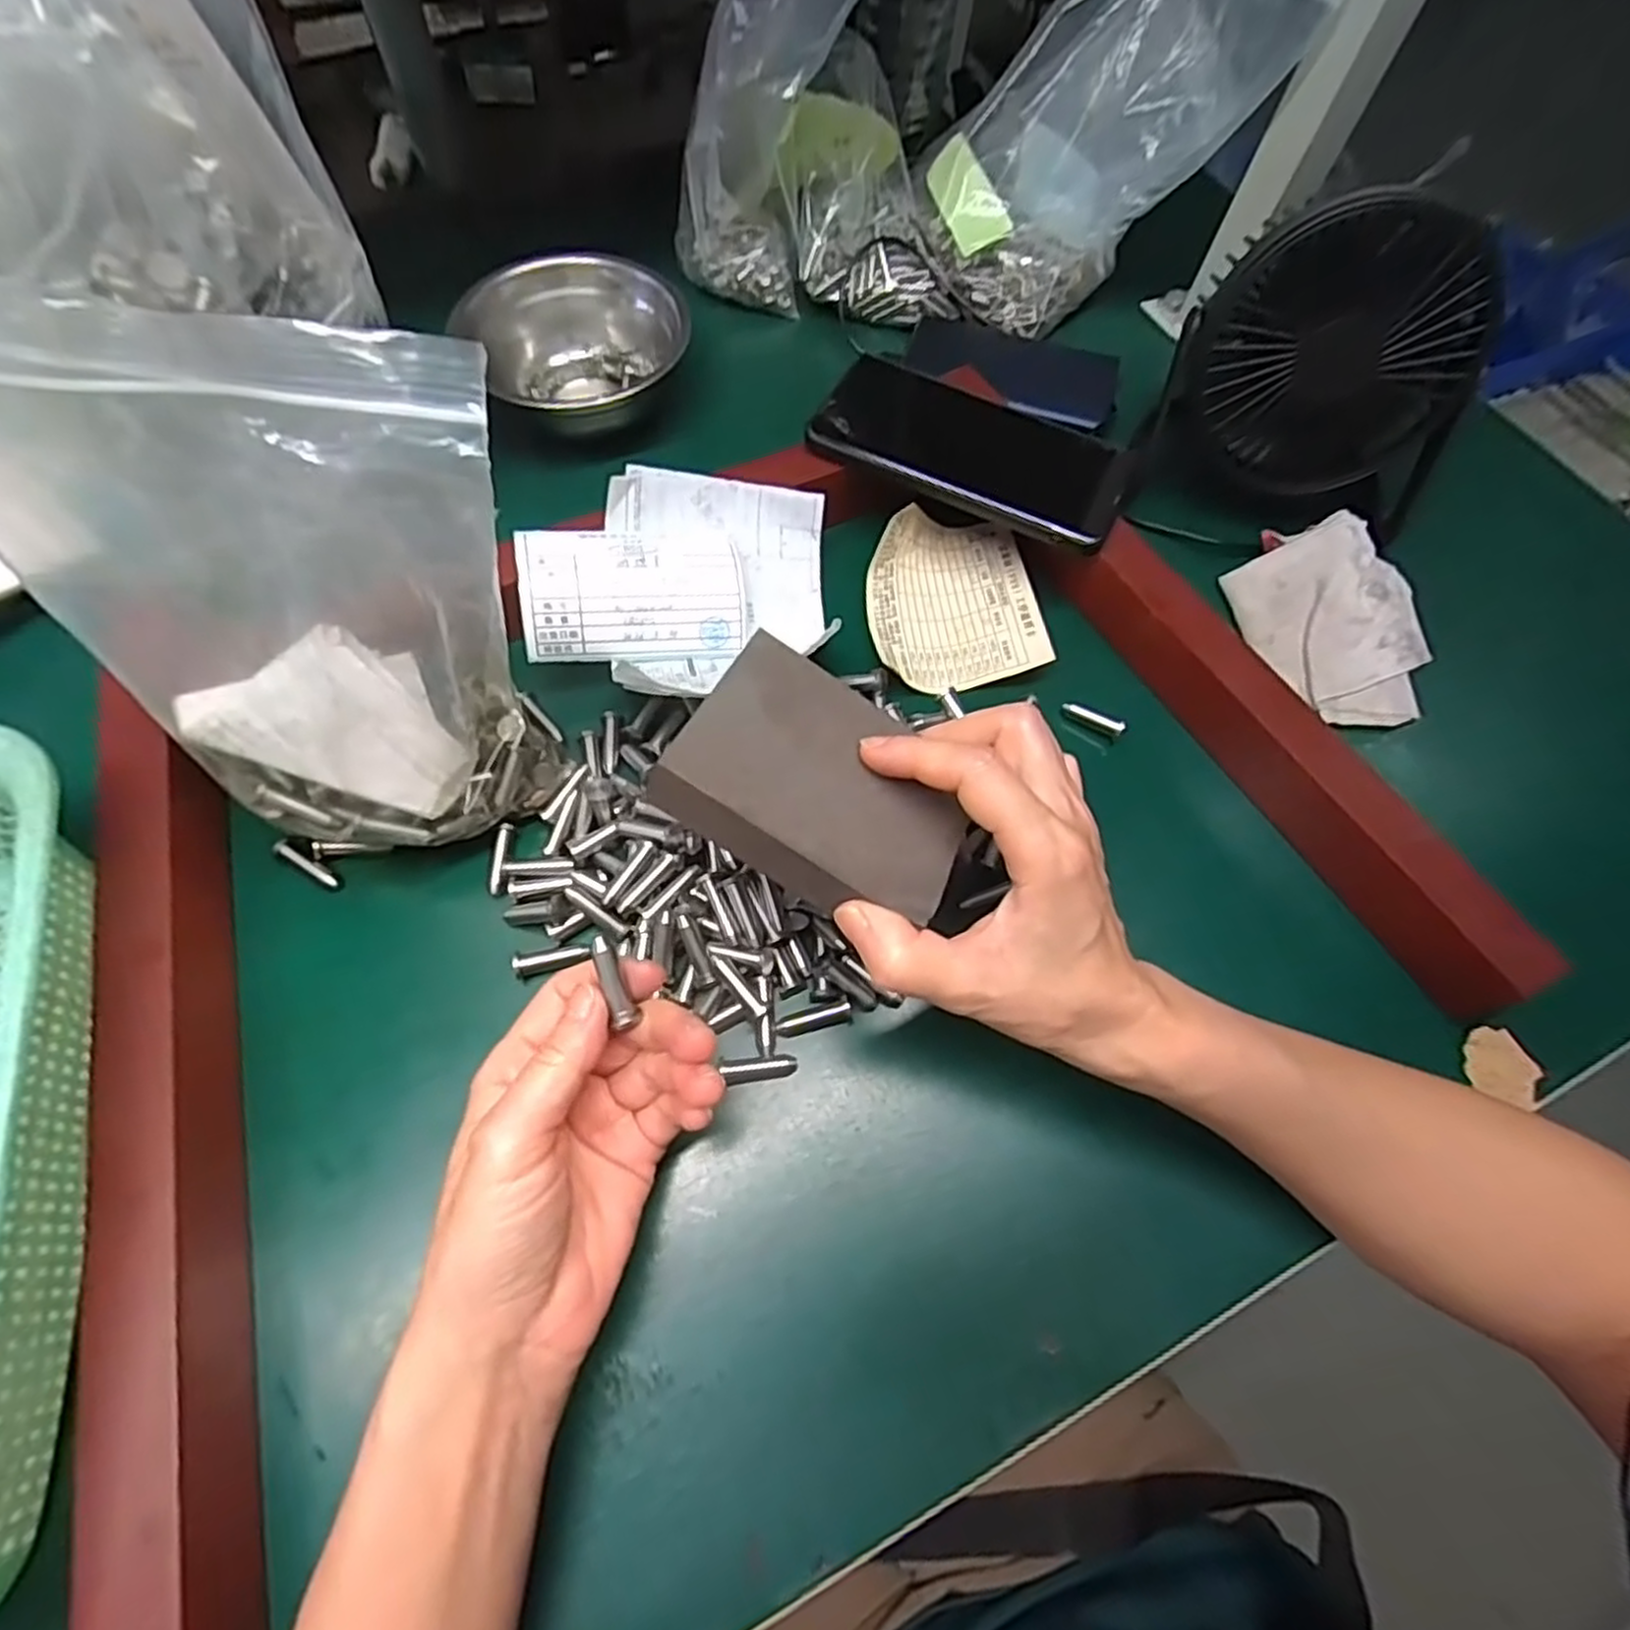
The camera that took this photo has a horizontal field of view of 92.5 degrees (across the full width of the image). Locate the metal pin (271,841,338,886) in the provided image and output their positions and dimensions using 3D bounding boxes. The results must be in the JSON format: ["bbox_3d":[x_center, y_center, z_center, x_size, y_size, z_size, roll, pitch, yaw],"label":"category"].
[{"bbox_3d":[-0.216,0.021,0.331,0.031,0.006,0.005,29,67,10],"label":"metal pin"}]

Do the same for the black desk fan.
[{"bbox_3d":[0.259,-0.220,0.393,0.143,0.138,0.059,12,64,1],"label":"black desk fan"}]

